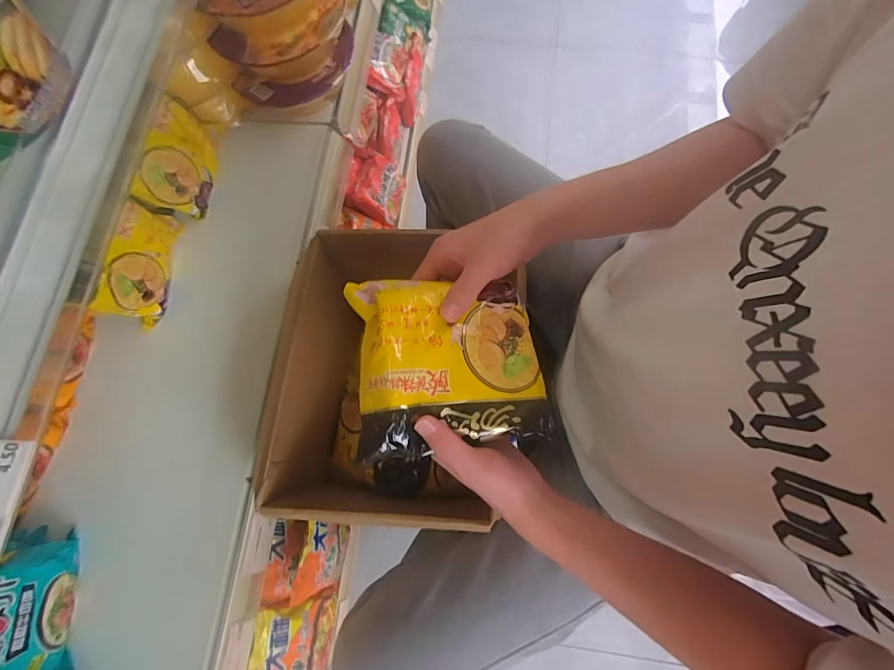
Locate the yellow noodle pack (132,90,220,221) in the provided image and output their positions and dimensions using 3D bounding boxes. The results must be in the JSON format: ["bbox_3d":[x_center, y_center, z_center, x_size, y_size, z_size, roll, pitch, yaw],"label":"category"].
[{"bbox_3d":[-0.367,-0.246,0.582,0.048,0.090,0.151,12,77,4],"label":"yellow noodle pack"}]

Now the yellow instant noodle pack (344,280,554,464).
[{"bbox_3d":[-0.001,0.022,0.335,0.140,0.045,0.131,-2,76,-23],"label":"yellow instant noodle pack"}]

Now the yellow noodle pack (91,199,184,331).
[{"bbox_3d":[-0.396,-0.096,0.550,0.033,0.084,0.153,6,76,3],"label":"yellow noodle pack"}]

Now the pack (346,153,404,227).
[{"bbox_3d":[-0.157,-0.337,0.954,0.031,0.140,0.135,5,80,46],"label":"pack"}]

